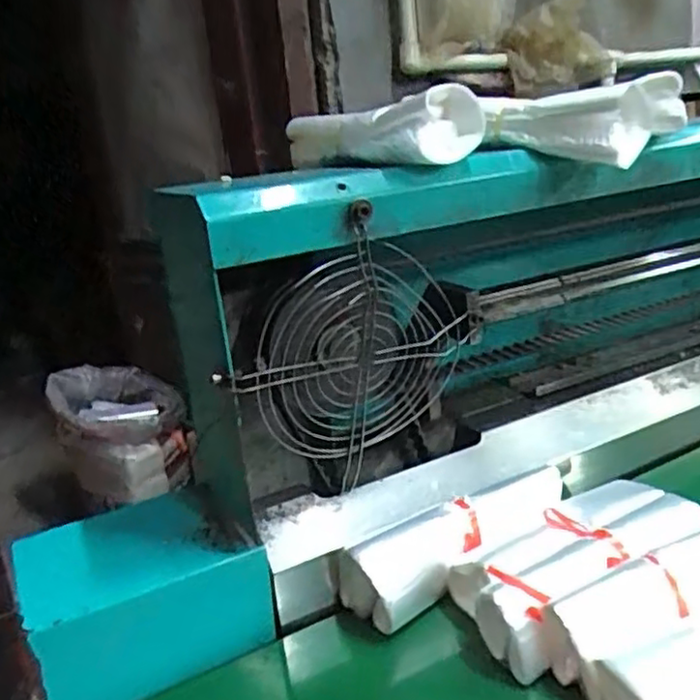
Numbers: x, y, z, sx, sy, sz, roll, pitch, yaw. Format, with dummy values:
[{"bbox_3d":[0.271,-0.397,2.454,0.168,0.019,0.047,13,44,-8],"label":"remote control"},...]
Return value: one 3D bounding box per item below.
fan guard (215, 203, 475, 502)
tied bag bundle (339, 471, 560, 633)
[{"bbox_3d":[0.011,0.006,0.530,0.171,0.194,0.030,-47,40,-6],"label":"fan guard"},{"bbox_3d":[0.096,0.161,0.565,0.214,0.059,0.065,-12,19,-18],"label":"tied bag bundle"}]

